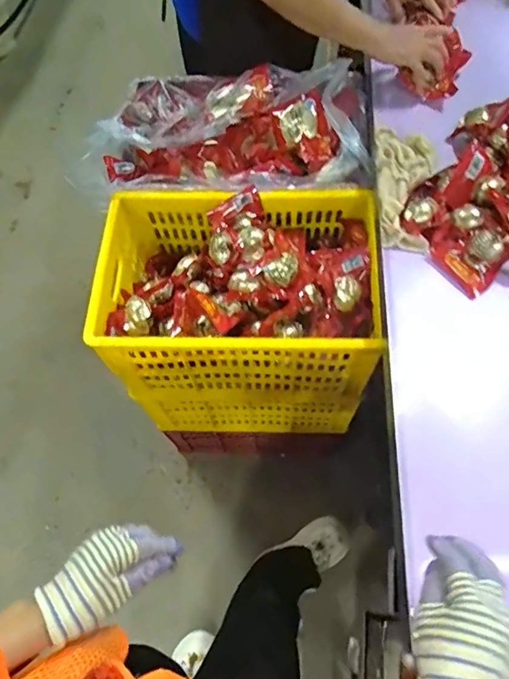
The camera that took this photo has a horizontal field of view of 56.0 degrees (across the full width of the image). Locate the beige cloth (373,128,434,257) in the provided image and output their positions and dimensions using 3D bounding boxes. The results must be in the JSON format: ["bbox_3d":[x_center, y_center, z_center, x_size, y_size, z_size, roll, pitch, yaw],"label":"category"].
[{"bbox_3d":[0.236,-0.253,0.767,0.095,0.050,0.236,9,65,7],"label":"beige cloth"}]

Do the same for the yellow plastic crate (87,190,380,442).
[{"bbox_3d":[-0.019,-0.028,0.962,0.440,0.455,0.294,0,64,3],"label":"yellow plastic crate"}]

